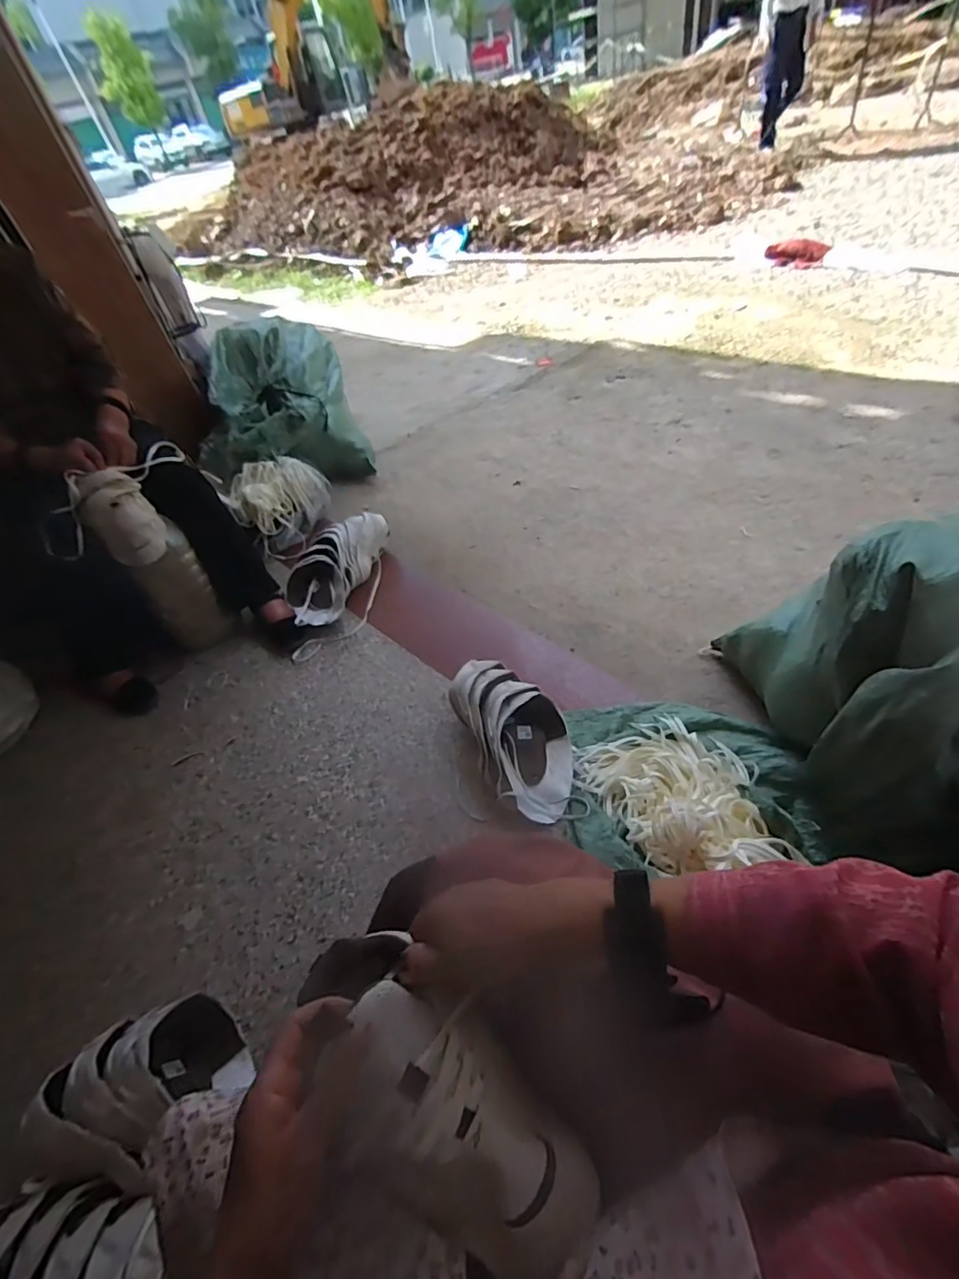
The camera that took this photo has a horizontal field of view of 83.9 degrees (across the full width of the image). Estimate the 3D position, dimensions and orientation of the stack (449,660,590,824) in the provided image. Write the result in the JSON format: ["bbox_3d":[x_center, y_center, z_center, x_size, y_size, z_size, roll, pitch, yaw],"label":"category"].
[{"bbox_3d":[0.075,0.177,0.975,0.174,0.132,0.307,-20,45,-13],"label":"stack"}]

